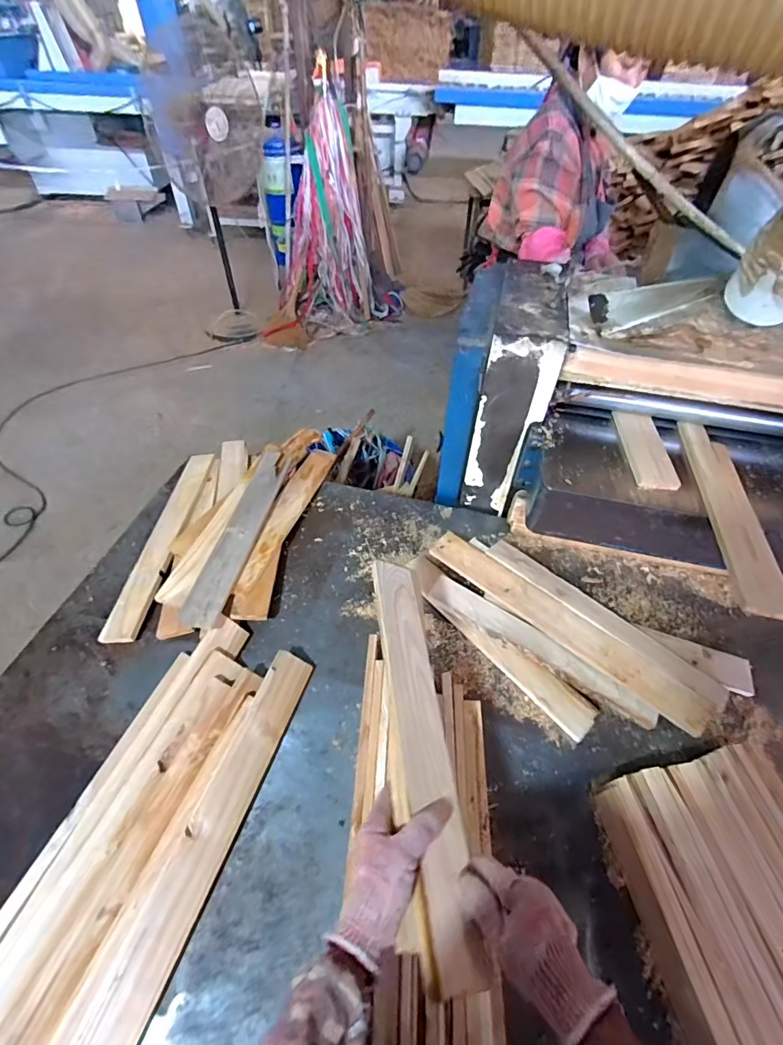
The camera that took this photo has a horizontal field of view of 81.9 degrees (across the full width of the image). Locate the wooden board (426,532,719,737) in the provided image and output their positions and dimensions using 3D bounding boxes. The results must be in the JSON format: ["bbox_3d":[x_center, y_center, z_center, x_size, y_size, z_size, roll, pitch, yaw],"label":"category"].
[{"bbox_3d":[0.315,0.185,0.866,0.554,0.016,0.074,34,64,25],"label":"wooden board"}]

